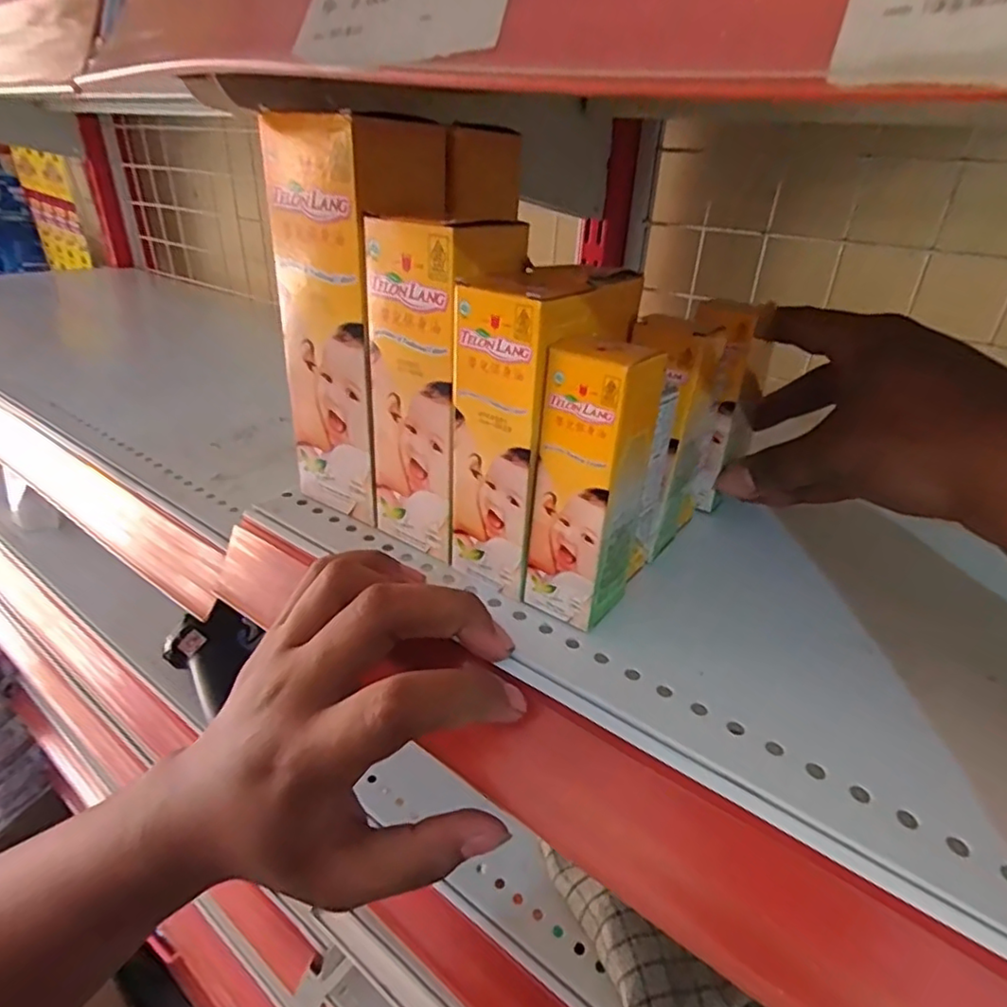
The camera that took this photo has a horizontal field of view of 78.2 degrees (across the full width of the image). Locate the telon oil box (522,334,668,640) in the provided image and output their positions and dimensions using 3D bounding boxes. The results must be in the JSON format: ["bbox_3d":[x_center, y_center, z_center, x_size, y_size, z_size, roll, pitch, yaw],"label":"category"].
[{"bbox_3d":[0.034,-0.007,0.235,0.032,0.108,0.037,23,36,31],"label":"telon oil box"}]

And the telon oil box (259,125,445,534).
[{"bbox_3d":[-0.064,-0.080,0.288,0.063,0.162,0.054,21,35,28],"label":"telon oil box"}]

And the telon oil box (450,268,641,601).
[{"bbox_3d":[0.015,-0.033,0.259,0.047,0.118,0.071,19,34,26],"label":"telon oil box"}]

